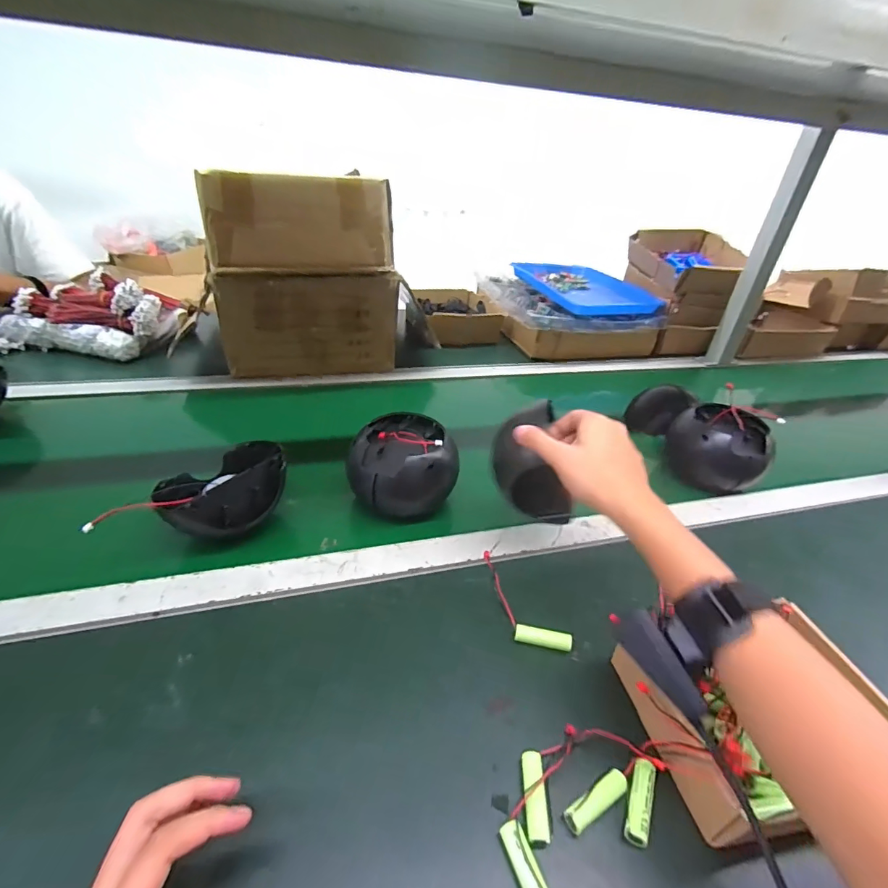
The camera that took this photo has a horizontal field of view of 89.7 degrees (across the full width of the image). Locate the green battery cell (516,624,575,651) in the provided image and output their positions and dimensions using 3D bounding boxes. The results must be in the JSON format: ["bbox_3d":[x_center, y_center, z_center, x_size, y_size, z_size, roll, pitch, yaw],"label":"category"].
[{"bbox_3d":[0.090,0.175,0.403,0.050,0.010,0.012,10,35,7],"label":"green battery cell"}]

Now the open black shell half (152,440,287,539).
[{"bbox_3d":[-0.236,0.044,0.480,0.122,0.063,0.088,-18,41,-29],"label":"open black shell half"}]

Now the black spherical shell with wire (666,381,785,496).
[{"bbox_3d":[0.390,-0.002,0.636,0.126,0.100,0.102,25,40,26],"label":"black spherical shell with wire"}]

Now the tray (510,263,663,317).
[{"bbox_3d":[0.333,-0.381,1.093,0.265,0.043,0.332,-4,36,-13],"label":"tray"}]

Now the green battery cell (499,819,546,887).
[{"bbox_3d":[0.050,0.264,0.273,0.015,0.017,0.049,-10,38,-20],"label":"green battery cell"}]

